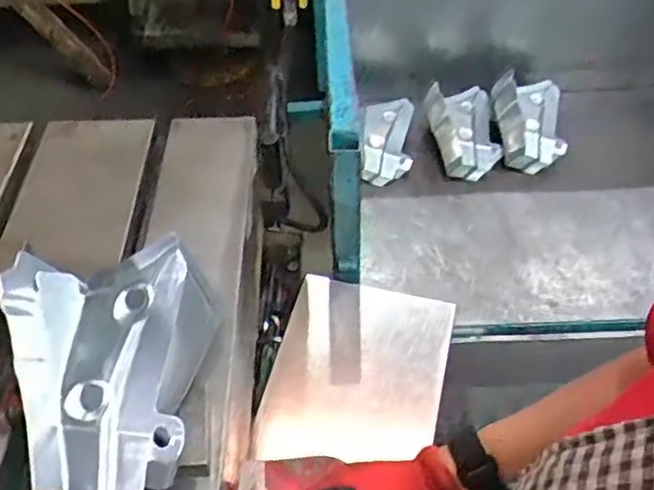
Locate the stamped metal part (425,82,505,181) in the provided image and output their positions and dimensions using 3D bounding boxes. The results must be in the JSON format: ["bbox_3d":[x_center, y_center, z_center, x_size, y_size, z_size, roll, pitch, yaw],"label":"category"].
[{"bbox_3d":[0.296,-0.248,1.456,0.140,0.070,0.233,-5,64,-3],"label":"stamped metal part"}]

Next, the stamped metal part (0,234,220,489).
[{"bbox_3d":[-0.188,0.115,0.599,0.157,0.122,0.228,-1,74,-3],"label":"stamped metal part"}]

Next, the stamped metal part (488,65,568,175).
[{"bbox_3d":[0.438,-0.282,1.455,0.157,0.109,0.239,2,49,5],"label":"stamped metal part"}]

